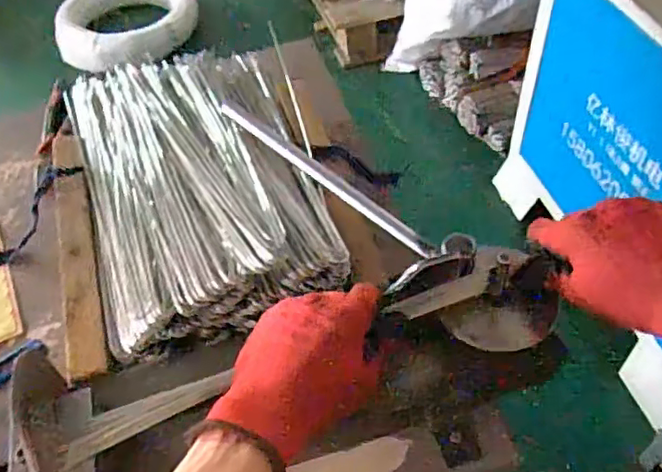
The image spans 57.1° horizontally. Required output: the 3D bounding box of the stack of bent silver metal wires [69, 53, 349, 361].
[{"bbox_3d":[-0.132,-0.065,0.587,0.211,0.042,0.350,-17,52,-8],"label":"stack of bent silver metal wires"}]

